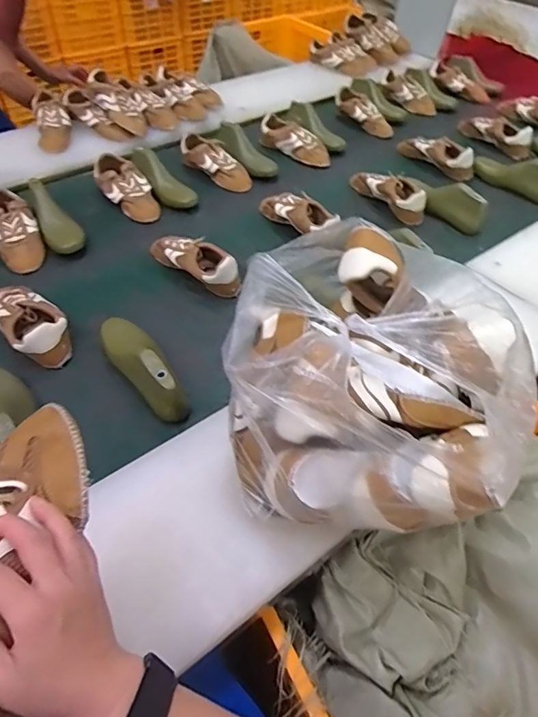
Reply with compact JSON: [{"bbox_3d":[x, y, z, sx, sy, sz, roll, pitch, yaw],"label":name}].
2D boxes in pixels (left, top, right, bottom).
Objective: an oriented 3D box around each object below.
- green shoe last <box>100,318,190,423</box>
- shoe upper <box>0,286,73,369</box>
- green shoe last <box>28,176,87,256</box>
[{"bbox_3d":[-0.211,0.005,0.754,0.077,0.085,0.227,-24,55,-21],"label":"green shoe last"},{"bbox_3d":[-0.412,-0.062,0.809,0.089,0.073,0.192,-34,59,-27],"label":"shoe upper"},{"bbox_3d":[-0.460,-0.310,0.996,0.081,0.080,0.230,-24,55,-21],"label":"green shoe last"}]

